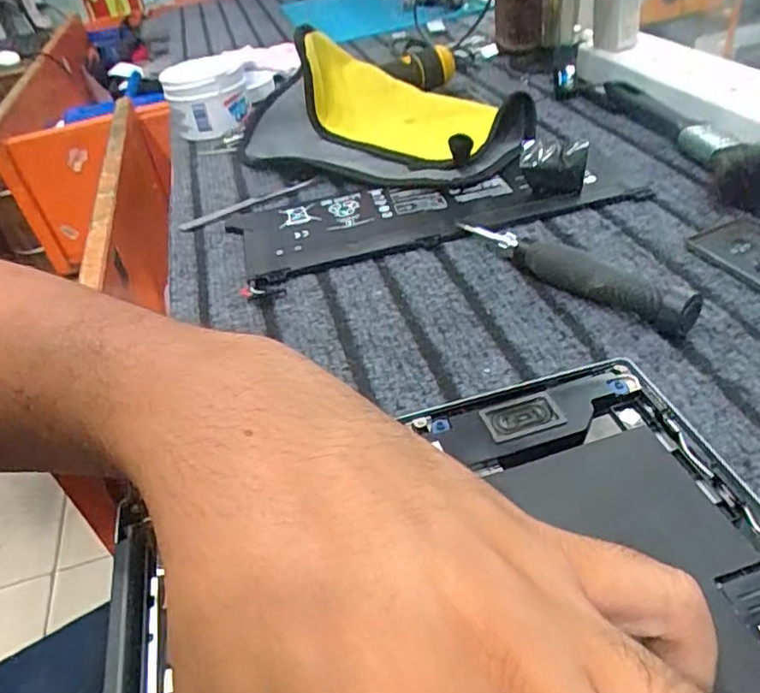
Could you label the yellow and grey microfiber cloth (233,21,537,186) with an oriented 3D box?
[{"bbox_3d":[-0.003,-0.189,0.473,0.229,0.065,0.130,20,47,31],"label":"yellow and grey microfiber cloth"}]

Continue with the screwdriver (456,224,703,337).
[{"bbox_3d":[0.096,-0.043,0.318,0.018,0.021,0.137,-31,44,-24],"label":"screwdriver"}]

